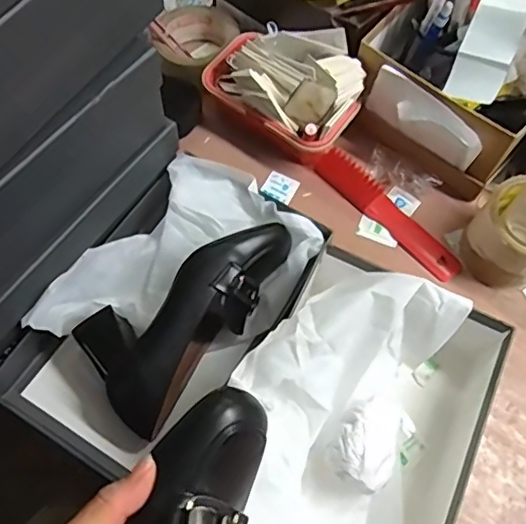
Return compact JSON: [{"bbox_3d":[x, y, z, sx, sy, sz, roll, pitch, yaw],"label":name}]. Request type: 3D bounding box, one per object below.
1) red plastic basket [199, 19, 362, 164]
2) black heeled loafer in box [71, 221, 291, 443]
[{"bbox_3d":[0.018,-0.192,0.607,0.162,0.102,0.091,28,67,11],"label":"red plastic basket"},{"bbox_3d":[-0.068,0.044,0.531,0.093,0.071,0.221,42,83,16],"label":"black heeled loafer in box"}]

